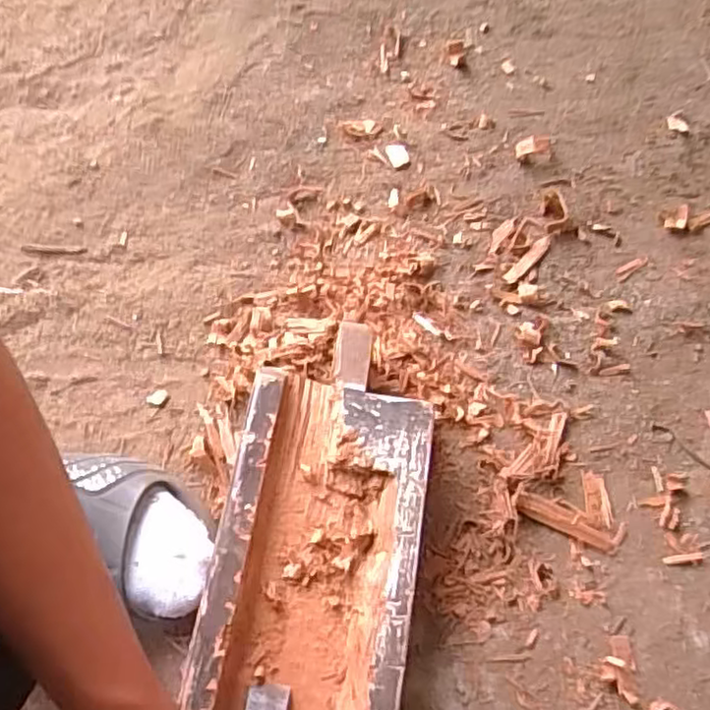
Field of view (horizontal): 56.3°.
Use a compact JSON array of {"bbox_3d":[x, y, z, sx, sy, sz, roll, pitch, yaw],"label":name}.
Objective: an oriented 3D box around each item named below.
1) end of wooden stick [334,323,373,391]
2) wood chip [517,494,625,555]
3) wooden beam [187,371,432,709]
[{"bbox_3d":[-0.001,0.001,0.496,0.024,0.011,0.052,5,68,3],"label":"end of wooden stick"},{"bbox_3d":[0.163,0.126,0.505,0.078,0.004,0.024,21,70,10],"label":"wood chip"},{"bbox_3d":[-0.047,0.276,0.414,0.129,0.061,0.523,8,68,5],"label":"wooden beam"}]

